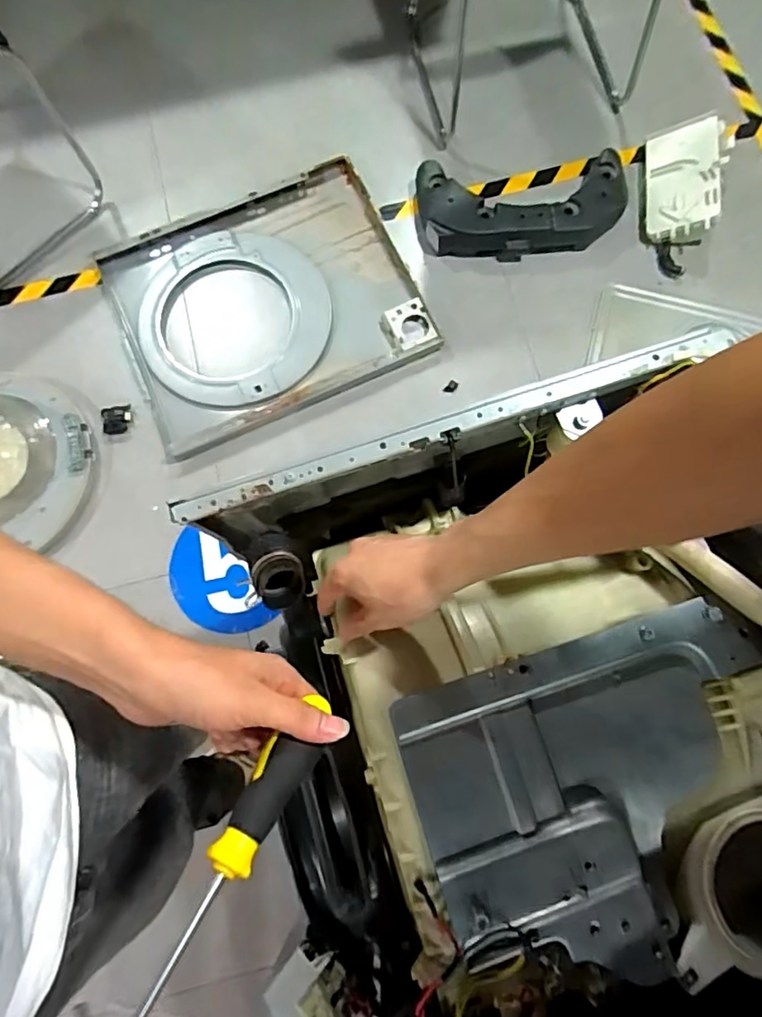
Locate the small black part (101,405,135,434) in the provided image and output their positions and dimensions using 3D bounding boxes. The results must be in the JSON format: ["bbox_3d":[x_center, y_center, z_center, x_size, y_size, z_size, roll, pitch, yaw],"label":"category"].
[{"bbox_3d":[-0.590,-0.199,1.254,0.057,0.034,0.065,-12,78,-2],"label":"small black part"}]

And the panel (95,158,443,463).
[{"bbox_3d":[-0.259,-0.452,1.273,0.647,0.069,0.493,-22,86,3],"label":"panel"}]

